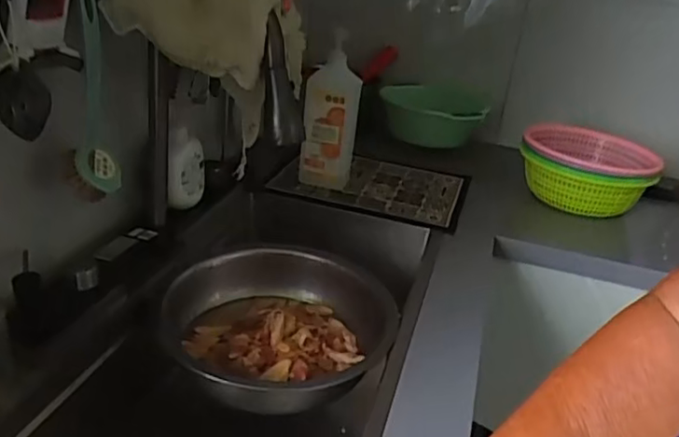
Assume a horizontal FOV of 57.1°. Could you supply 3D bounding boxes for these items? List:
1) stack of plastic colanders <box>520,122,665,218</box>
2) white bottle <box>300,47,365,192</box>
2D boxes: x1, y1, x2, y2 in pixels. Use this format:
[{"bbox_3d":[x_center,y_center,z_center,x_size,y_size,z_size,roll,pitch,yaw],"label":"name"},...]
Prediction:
[{"bbox_3d":[0.503,-0.102,1.285,0.247,0.119,0.232,15,26,16],"label":"stack of plastic colanders"},{"bbox_3d":[-0.017,-0.177,1.165,0.098,0.260,0.060,6,25,-2],"label":"white bottle"}]

